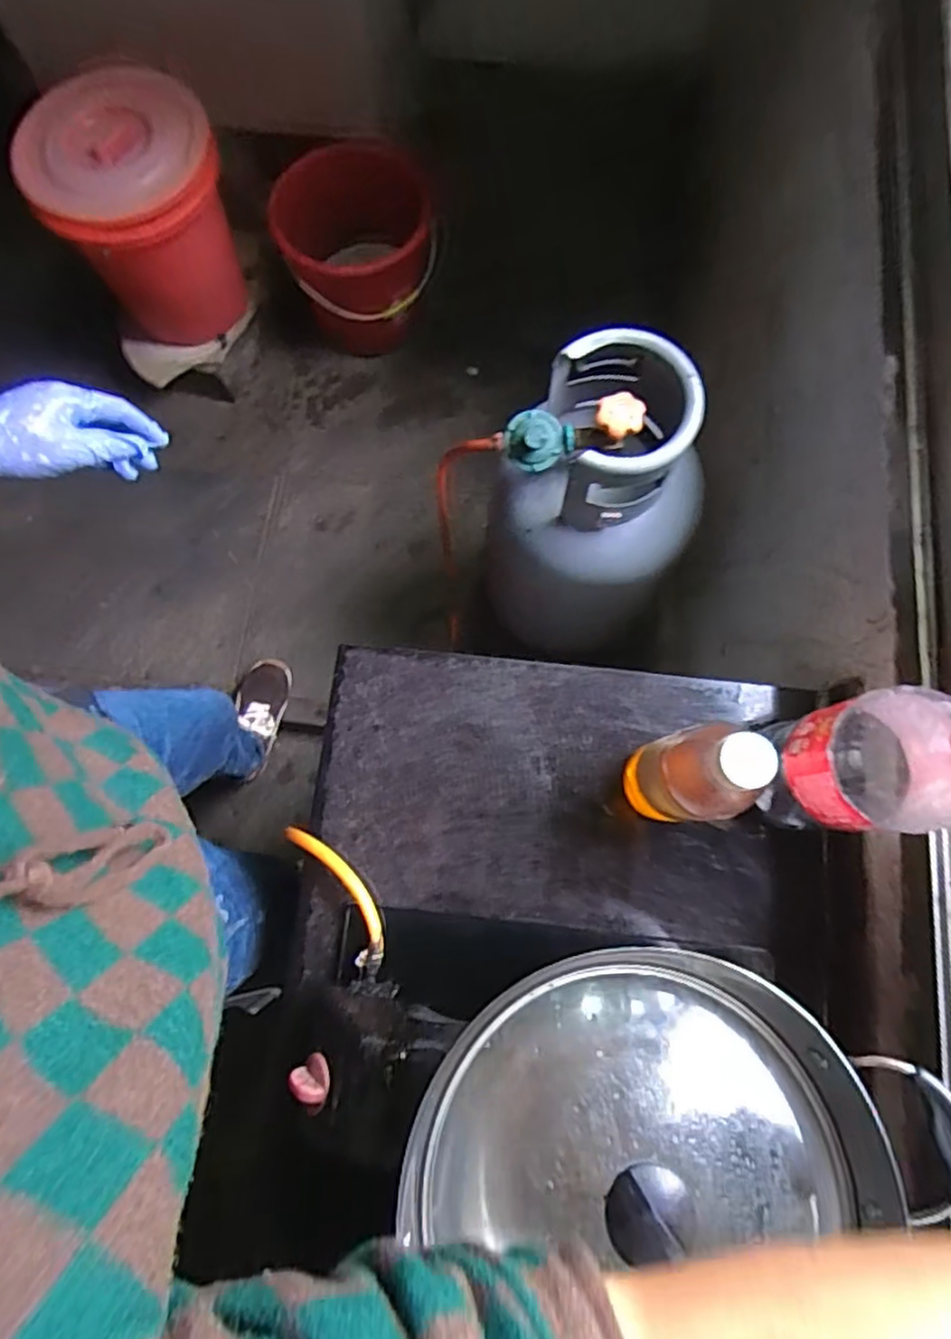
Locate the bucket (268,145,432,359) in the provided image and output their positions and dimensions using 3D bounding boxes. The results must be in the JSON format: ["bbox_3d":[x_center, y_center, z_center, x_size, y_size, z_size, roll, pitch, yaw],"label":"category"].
[{"bbox_3d":[-0.241,-0.846,1.420,0.293,0.342,0.294,0,76,1],"label":"bucket"}]

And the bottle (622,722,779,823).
[{"bbox_3d":[0.182,0.094,0.590,0.060,0.241,0.075,-5,76,0],"label":"bottle"}]

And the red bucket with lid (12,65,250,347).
[{"bbox_3d":[-0.581,-0.798,1.220,0.293,0.340,0.362,-33,78,-7],"label":"red bucket with lid"}]

